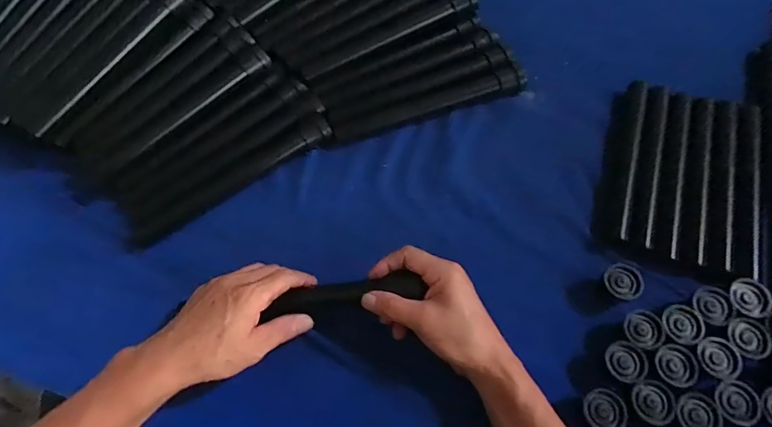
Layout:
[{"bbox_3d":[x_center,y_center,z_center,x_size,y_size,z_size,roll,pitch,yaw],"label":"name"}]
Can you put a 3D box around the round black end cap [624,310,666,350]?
[{"bbox_3d":[0.239,0.107,0.404,0.032,0.004,0.034,12,66,37],"label":"round black end cap"}]

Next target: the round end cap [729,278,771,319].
[{"bbox_3d":[0.338,0.078,0.404,0.029,0.013,0.039,-3,48,27],"label":"round end cap"}]

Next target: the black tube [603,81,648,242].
[{"bbox_3d":[0.272,-0.062,0.493,0.021,0.021,0.215,17,67,10],"label":"black tube"}]

